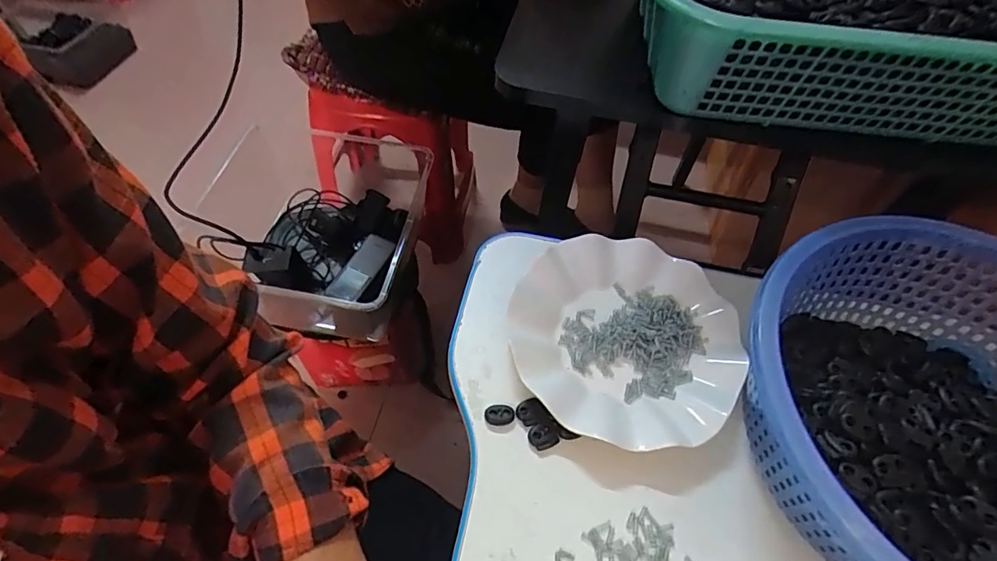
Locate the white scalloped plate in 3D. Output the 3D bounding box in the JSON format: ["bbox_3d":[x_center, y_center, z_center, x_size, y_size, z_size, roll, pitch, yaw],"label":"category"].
[{"bbox_3d":[0.099,0.039,0.394,0.174,0.022,0.177,1,55,-1],"label":"white scalloped plate"}]

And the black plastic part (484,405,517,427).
[{"bbox_3d":[0.001,0.099,0.369,0.023,0.004,0.015,-1,55,-2],"label":"black plastic part"}]

